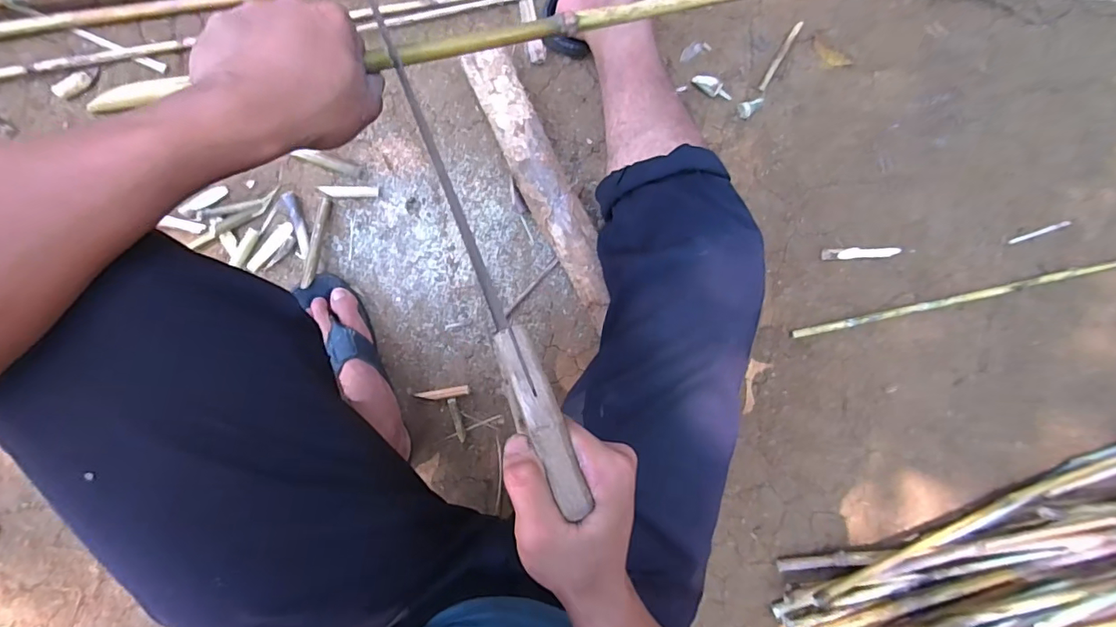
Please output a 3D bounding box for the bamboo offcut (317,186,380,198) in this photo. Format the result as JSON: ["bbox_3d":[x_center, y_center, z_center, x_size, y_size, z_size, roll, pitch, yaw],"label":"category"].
[{"bbox_3d":[-0.277,-0.163,0.660,0.072,0.013,0.015,-4,94,-8],"label":"bamboo offcut"}]

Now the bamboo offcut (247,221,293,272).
[{"bbox_3d":[-0.377,-0.089,0.647,0.016,0.009,0.078,40,86,-5],"label":"bamboo offcut"}]

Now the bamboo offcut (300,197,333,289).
[{"bbox_3d":[-0.313,-0.091,0.641,0.015,0.016,0.120,10,79,-9],"label":"bamboo offcut"}]

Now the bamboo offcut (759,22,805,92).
[{"bbox_3d":[0.336,-0.388,0.748,0.013,0.005,0.120,31,87,-5],"label":"bamboo offcut"}]

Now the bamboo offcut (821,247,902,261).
[{"bbox_3d":[0.468,-0.093,0.765,0.129,0.010,0.018,-3,91,-6],"label":"bamboo offcut"}]

